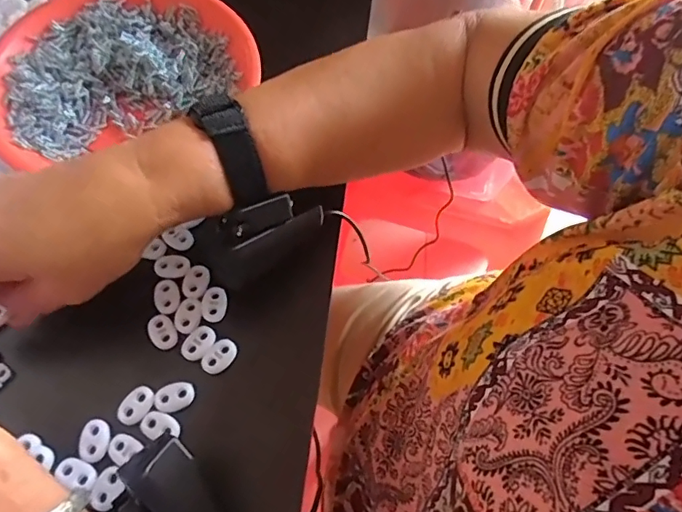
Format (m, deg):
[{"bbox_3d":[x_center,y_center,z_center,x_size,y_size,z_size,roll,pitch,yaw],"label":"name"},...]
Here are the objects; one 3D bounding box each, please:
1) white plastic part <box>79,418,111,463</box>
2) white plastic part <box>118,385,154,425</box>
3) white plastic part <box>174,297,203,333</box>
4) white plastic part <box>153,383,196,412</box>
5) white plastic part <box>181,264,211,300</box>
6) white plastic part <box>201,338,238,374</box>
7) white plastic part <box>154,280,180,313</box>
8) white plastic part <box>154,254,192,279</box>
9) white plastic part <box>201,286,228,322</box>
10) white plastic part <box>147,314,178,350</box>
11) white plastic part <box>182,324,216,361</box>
[{"bbox_3d":[-0.139,0.104,0.294,0.016,0.004,0.023,1,64,-2],"label":"white plastic part"},{"bbox_3d":[-0.119,0.087,0.302,0.016,0.004,0.023,34,67,13],"label":"white plastic part"},{"bbox_3d":[-0.096,0.037,0.326,0.015,0.004,0.022,10,64,2],"label":"white plastic part"},{"bbox_3d":[-0.098,0.082,0.305,0.023,0.004,0.016,-10,65,-8],"label":"white plastic part"},{"bbox_3d":[-0.093,0.016,0.335,0.017,0.004,0.022,19,65,6],"label":"white plastic part"},{"bbox_3d":[-0.074,0.061,0.316,0.015,0.004,0.022,34,67,13],"label":"white plastic part"},{"bbox_3d":[-0.111,0.025,0.330,0.015,0.004,0.023,-11,65,-8],"label":"white plastic part"},{"bbox_3d":[-0.110,0.006,0.340,0.023,0.004,0.016,2,64,-2],"label":"white plastic part"},{"bbox_3d":[-0.080,0.030,0.329,0.016,0.004,0.022,2,64,-2],"label":"white plastic part"},{"bbox_3d":[-0.111,0.046,0.320,0.015,0.004,0.022,-25,68,-14],"label":"white plastic part"},{"bbox_3d":[-0.087,0.053,0.318,0.016,0.004,0.022,29,66,10],"label":"white plastic part"}]

